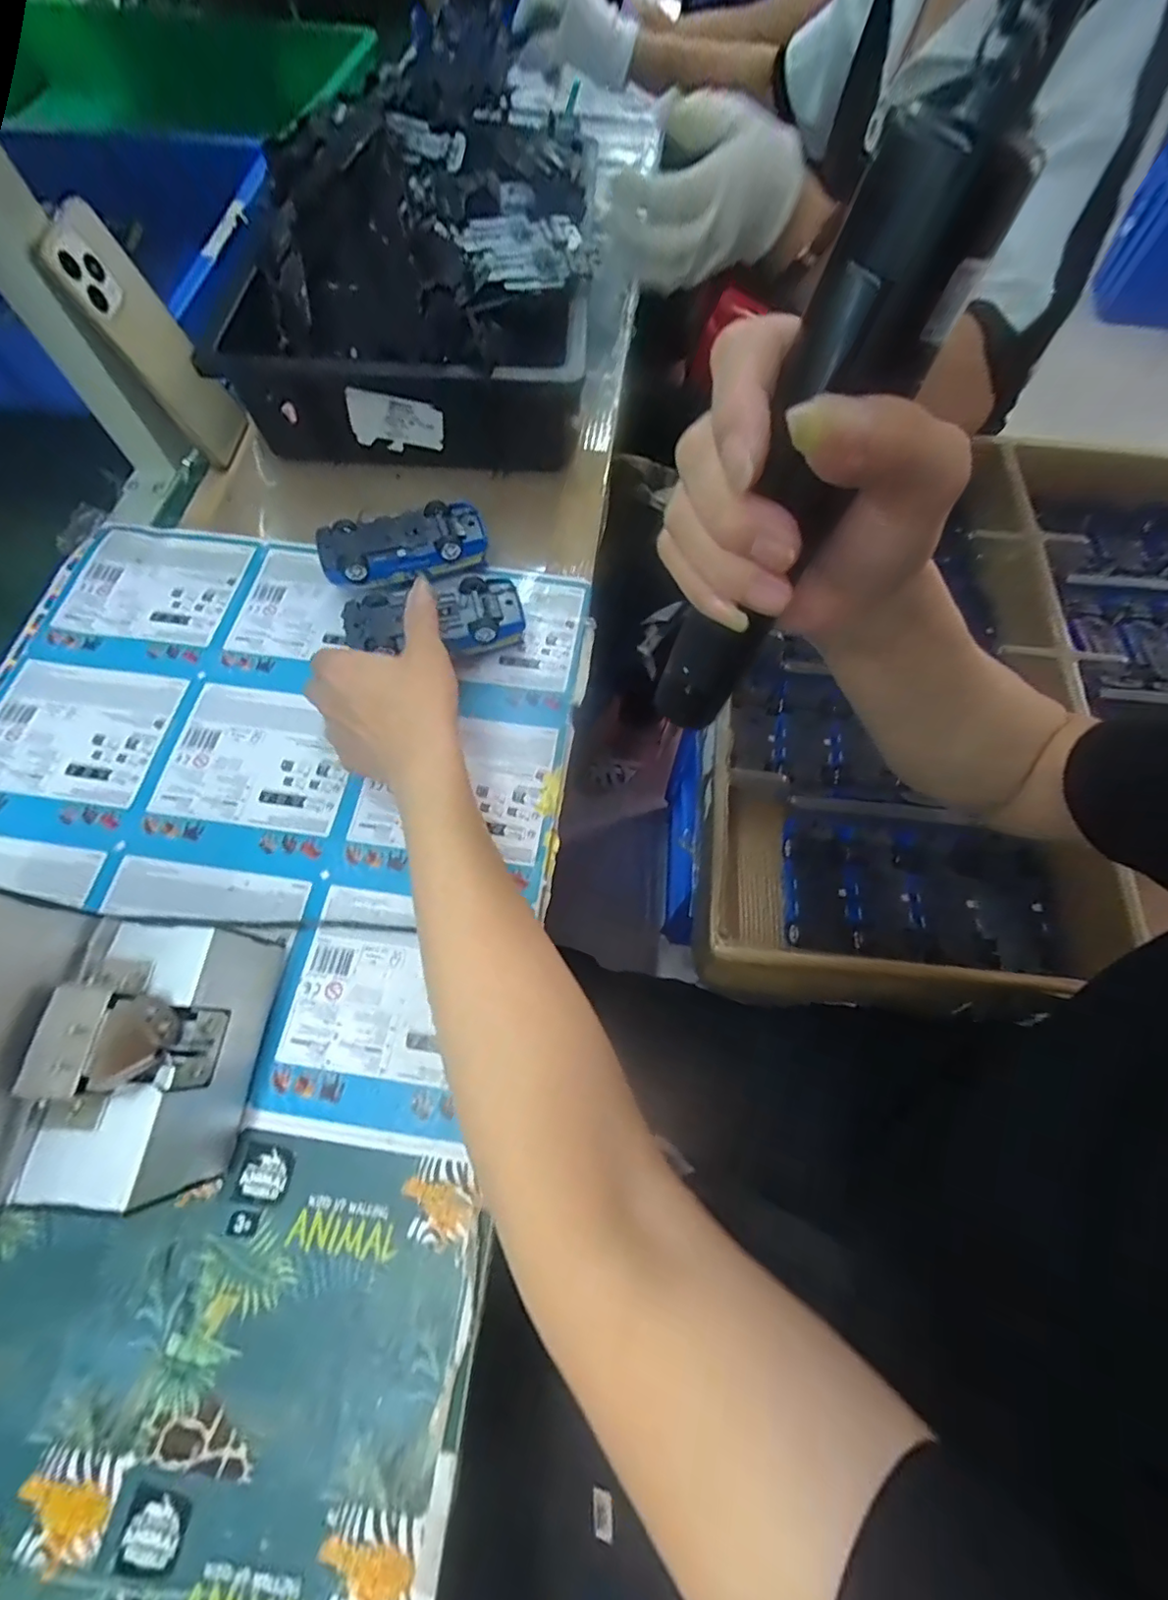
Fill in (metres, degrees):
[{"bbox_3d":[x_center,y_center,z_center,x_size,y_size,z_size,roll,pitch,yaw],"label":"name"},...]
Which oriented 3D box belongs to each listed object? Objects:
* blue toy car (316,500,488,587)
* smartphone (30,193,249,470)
[{"bbox_3d":[-0.146,-0.202,0.458,0.128,0.044,0.056,-17,68,-8],"label":"blue toy car"},{"bbox_3d":[-0.351,-0.372,0.460,0.015,0.160,0.069,4,66,17],"label":"smartphone"}]

